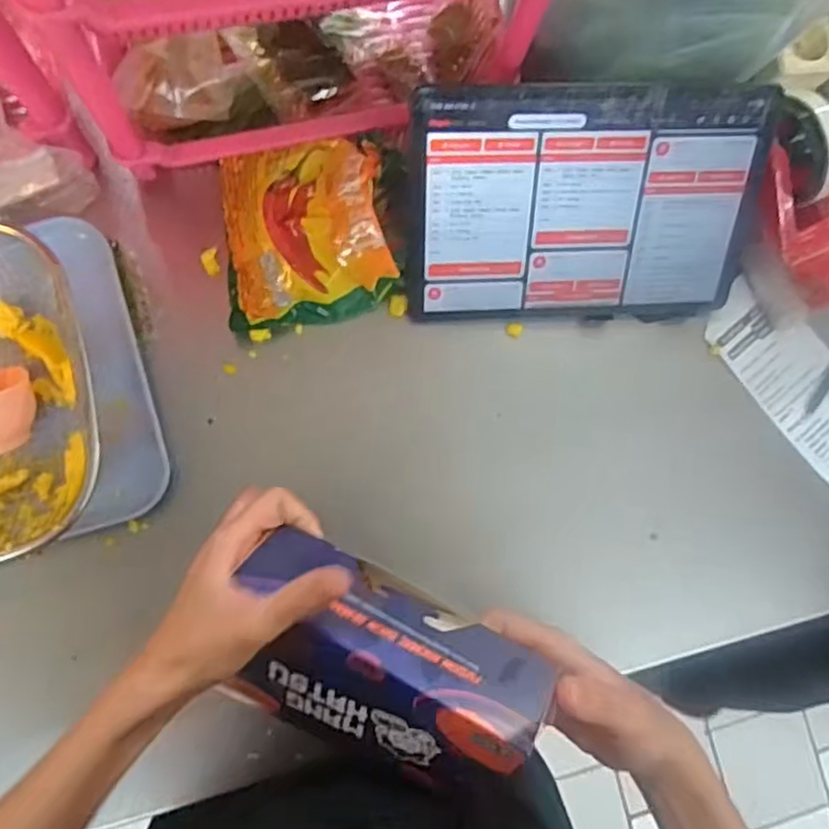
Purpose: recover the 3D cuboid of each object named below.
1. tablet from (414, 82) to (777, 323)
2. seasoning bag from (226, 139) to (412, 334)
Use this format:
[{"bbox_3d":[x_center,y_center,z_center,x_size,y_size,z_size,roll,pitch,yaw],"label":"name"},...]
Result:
[{"bbox_3d":[0.122,-0.146,0.498,0.248,0.013,0.163,-3,125,-7],"label":"tablet"},{"bbox_3d":[-0.073,-0.131,0.497,0.128,0.073,0.129,-3,84,-7],"label":"seasoning bag"}]

